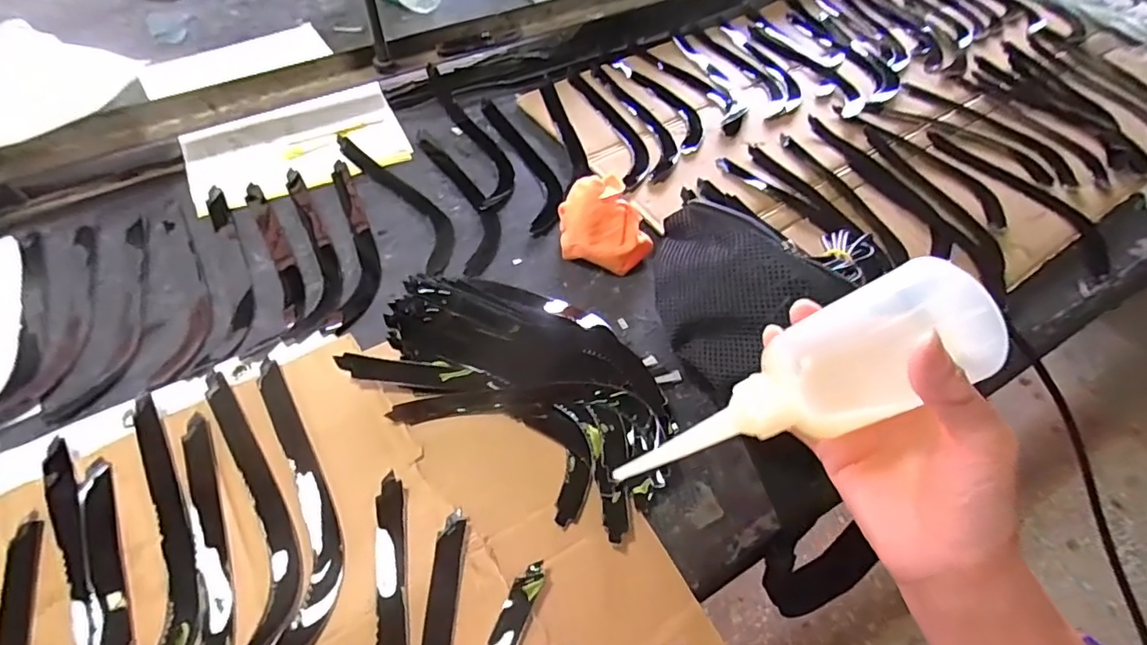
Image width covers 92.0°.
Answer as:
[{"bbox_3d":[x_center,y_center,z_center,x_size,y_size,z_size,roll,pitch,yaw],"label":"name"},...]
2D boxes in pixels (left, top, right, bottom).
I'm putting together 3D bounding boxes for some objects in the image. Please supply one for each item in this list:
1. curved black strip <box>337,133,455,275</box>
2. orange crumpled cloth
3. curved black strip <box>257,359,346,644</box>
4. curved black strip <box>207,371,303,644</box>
[{"bbox_3d":[-0.172,-0.128,0.552,0.044,0.009,0.220,-29,60,-21],"label":"curved black strip"},{"bbox_3d":[0.025,-0.086,0.492,0.071,0.057,0.076,-23,58,-17],"label":"orange crumpled cloth"},{"bbox_3d":[-0.186,0.113,0.375,0.048,0.009,0.208,-14,56,-11],"label":"curved black strip"},{"bbox_3d":[-0.216,0.118,0.370,0.046,0.009,0.209,-19,57,-15],"label":"curved black strip"}]

